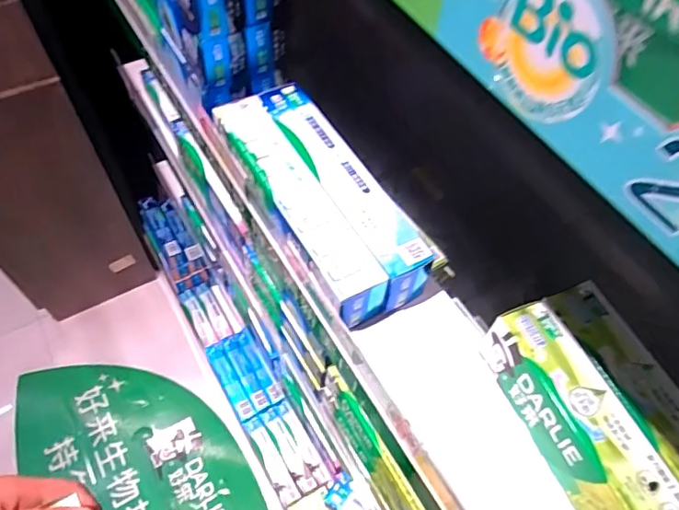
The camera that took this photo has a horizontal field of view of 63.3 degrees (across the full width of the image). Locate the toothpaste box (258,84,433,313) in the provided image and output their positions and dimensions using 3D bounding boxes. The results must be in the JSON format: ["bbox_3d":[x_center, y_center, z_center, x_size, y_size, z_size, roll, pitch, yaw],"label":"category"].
[{"bbox_3d":[0.000,-0.061,0.500,0.045,0.054,0.236,-25,60,-17],"label":"toothpaste box"}]

